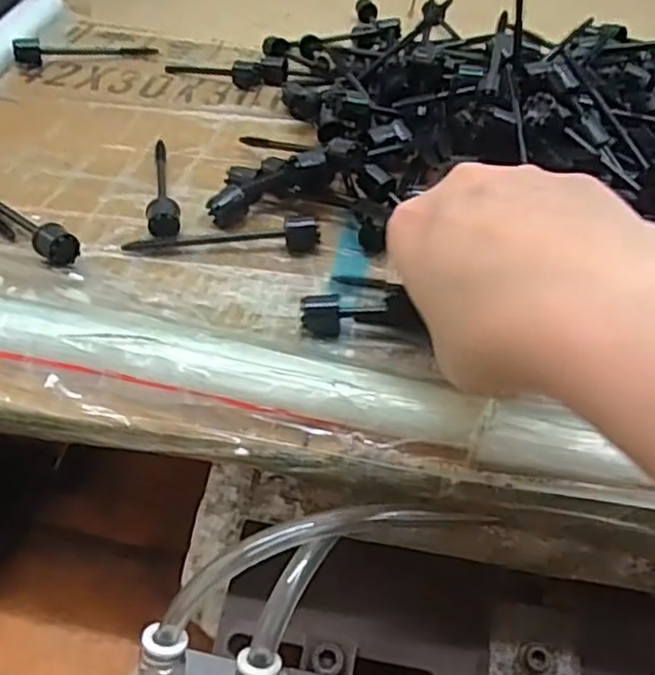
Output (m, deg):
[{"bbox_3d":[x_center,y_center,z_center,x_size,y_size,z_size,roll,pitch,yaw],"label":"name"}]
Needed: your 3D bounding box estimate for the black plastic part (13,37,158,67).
[{"bbox_3d":[-0.156,-0.189,0.459,0.085,0.016,0.022,-12,45,-14],"label":"black plastic part"}]

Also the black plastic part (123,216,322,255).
[{"bbox_3d":[-0.047,-0.048,0.322,0.086,0.016,0.015,0,43,-4],"label":"black plastic part"}]

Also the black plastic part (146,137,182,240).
[{"bbox_3d":[-0.083,-0.076,0.348,0.014,0.013,0.084,-8,45,-12],"label":"black plastic part"}]

